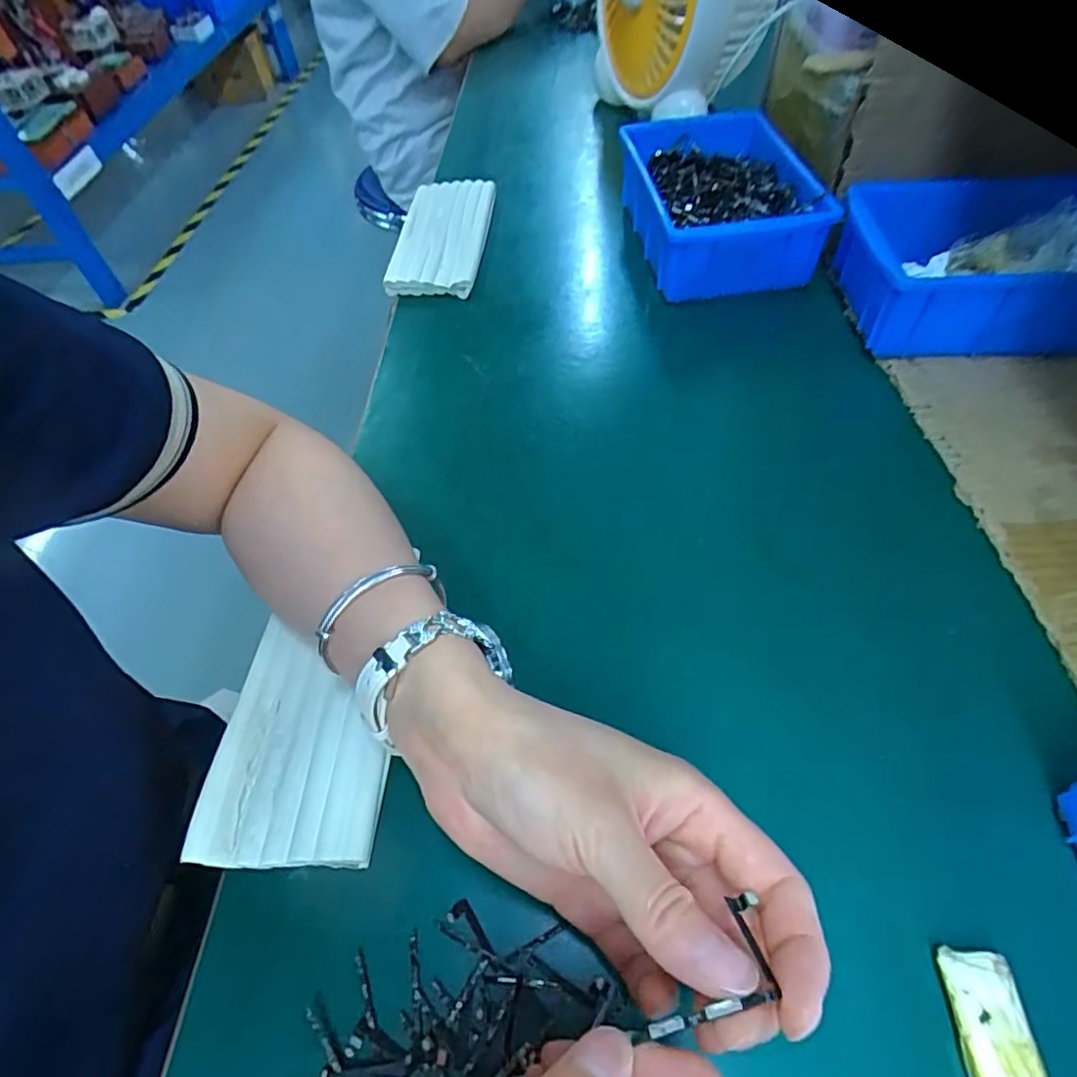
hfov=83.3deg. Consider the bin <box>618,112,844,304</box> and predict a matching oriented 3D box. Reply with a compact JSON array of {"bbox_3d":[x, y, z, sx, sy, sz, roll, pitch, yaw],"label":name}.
[{"bbox_3d":[0.147,-0.282,0.507,0.132,0.059,0.197,-6,54,0],"label":"bin"}]

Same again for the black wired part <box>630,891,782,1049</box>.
[{"bbox_3d":[0.048,0.121,0.166,0.048,0.015,0.019,-26,56,-24],"label":"black wired part"}]

